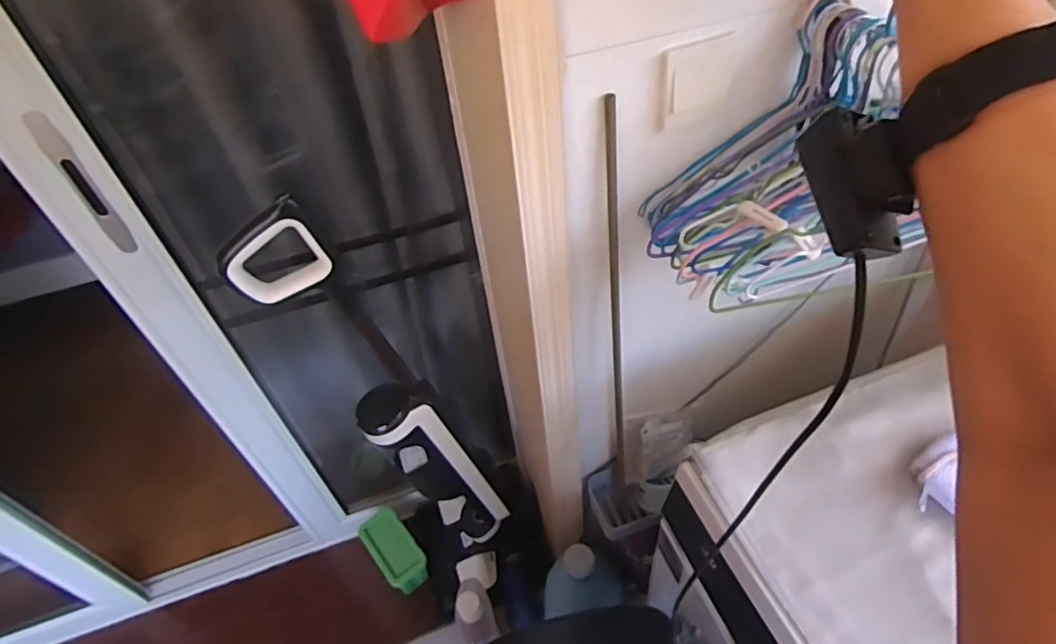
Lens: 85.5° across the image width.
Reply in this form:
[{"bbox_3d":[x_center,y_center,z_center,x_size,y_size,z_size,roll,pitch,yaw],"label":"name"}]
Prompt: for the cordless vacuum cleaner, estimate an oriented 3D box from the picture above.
[{"bbox_3d":[-0.214,0.222,1.062,0.234,1.006,0.174,13,48,19],"label":"cordless vacuum cleaner"}]

